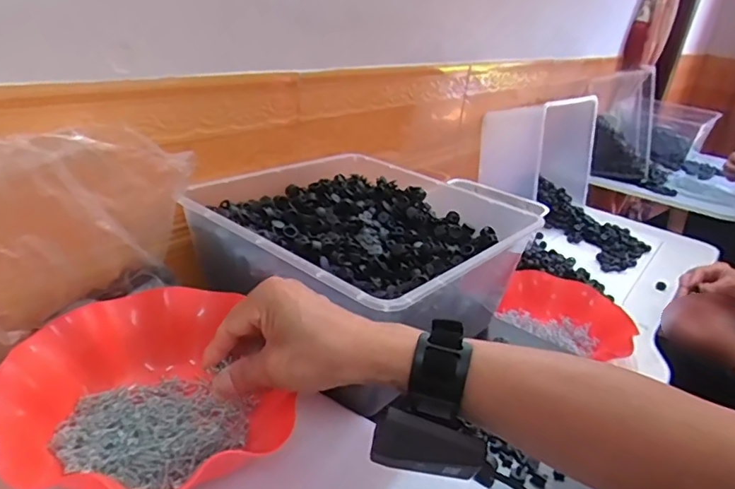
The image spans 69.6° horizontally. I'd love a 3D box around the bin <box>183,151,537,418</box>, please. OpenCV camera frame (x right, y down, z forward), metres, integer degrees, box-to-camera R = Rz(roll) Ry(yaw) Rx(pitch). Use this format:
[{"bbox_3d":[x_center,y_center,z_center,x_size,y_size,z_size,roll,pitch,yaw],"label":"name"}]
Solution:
[{"bbox_3d":[-0.015,0.015,0.592,0.287,0.124,0.288,24,30,30],"label":"bin"}]

